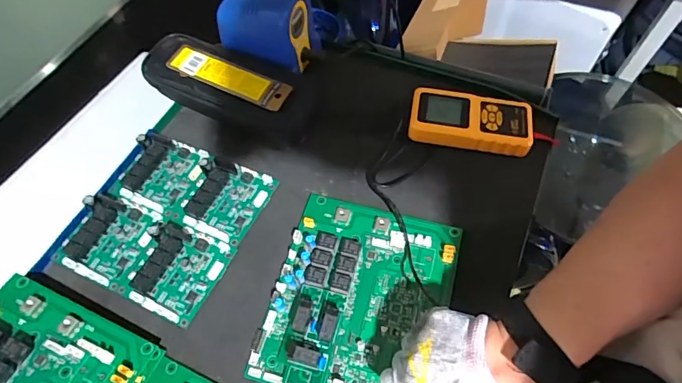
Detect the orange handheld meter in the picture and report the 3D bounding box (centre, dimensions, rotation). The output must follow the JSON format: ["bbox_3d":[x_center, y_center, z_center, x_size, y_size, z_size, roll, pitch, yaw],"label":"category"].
[{"bbox_3d":[0.157,-0.088,0.528,0.141,0.023,0.072,10,61,8],"label":"orange handheld meter"}]

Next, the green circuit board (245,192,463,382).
[{"bbox_3d":[0.018,0.100,0.428,0.169,0.028,0.201,13,62,10],"label":"green circuit board"}]

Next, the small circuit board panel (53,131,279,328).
[{"bbox_3d":[-0.196,0.028,0.489,0.180,0.022,0.186,21,64,14],"label":"small circuit board panel"}]

